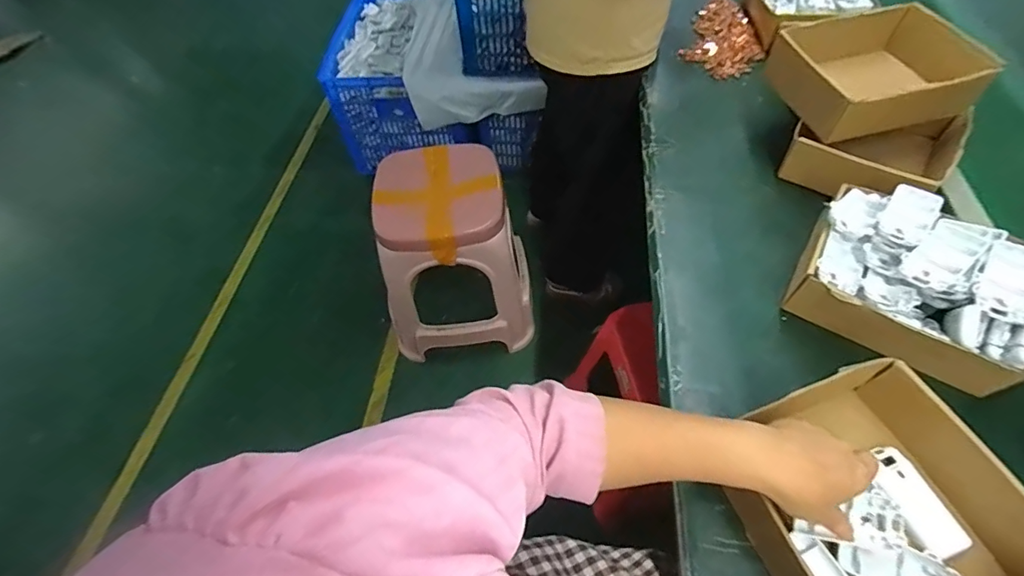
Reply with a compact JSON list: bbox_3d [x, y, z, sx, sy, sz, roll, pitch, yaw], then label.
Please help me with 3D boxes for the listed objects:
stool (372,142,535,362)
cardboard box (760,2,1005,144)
[{"bbox_3d":[-0.138,-0.078,1.229,0.357,0.448,0.328,-4,56,1],"label":"stool"},{"bbox_3d":[0.505,-0.305,0.648,0.240,0.077,0.188,-16,57,-7],"label":"cardboard box"}]

